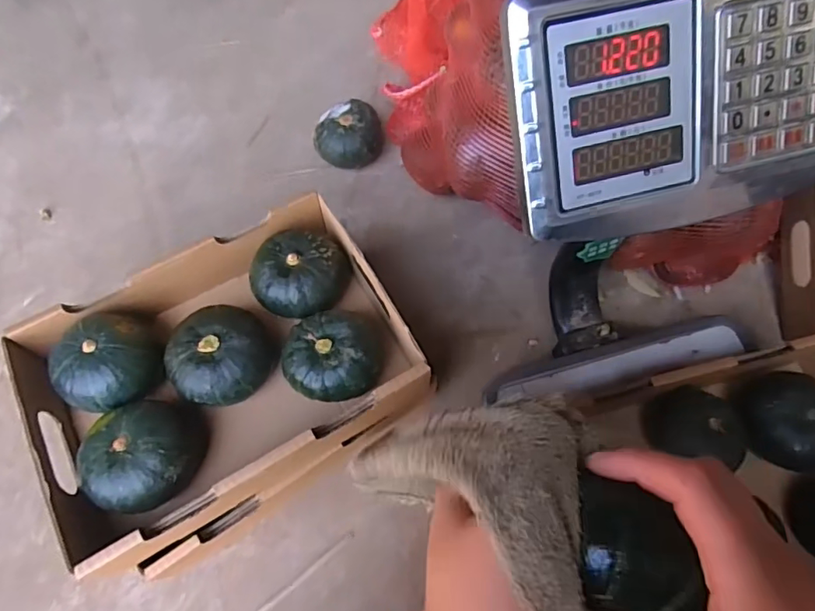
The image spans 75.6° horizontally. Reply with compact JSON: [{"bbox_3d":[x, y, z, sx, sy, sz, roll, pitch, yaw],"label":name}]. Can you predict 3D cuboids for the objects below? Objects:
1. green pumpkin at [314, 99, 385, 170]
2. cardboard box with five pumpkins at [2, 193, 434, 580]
[{"bbox_3d":[-0.081,-0.234,0.733,0.084,0.061,0.079,0,68,1],"label":"green pumpkin"},{"bbox_3d":[-0.160,0.058,0.478,0.310,0.077,0.228,-28,71,-10],"label":"cardboard box with five pumpkins"}]

